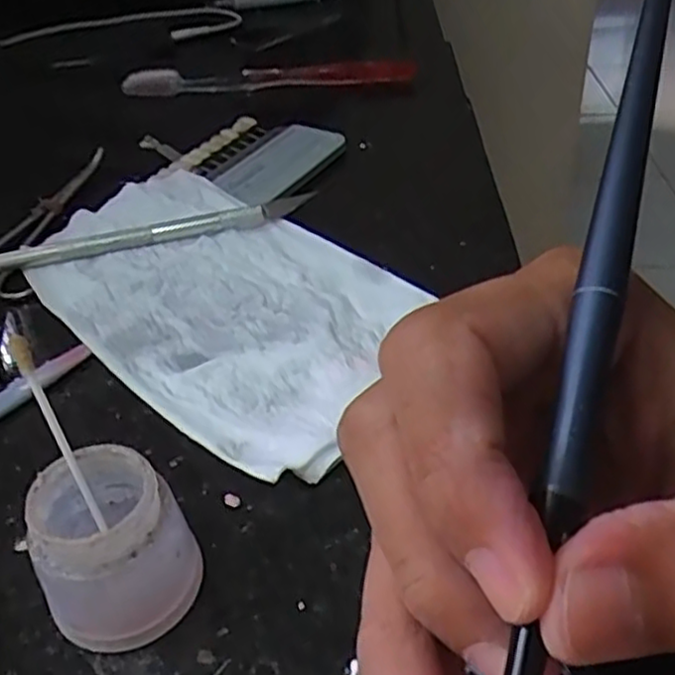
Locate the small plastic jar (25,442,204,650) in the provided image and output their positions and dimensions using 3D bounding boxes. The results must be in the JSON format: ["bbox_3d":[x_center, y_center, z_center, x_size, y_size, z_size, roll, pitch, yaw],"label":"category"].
[{"bbox_3d":[-0.057,0.054,0.183,0.036,0.040,0.033,-3,40,2],"label":"small plastic jar"}]

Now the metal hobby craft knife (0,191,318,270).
[{"bbox_3d":[-0.078,-0.046,0.315,0.135,0.013,0.011,-9,40,-5],"label":"metal hobby craft knife"}]

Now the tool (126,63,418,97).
[{"bbox_3d":[-0.044,-0.170,0.465,0.184,0.010,0.028,1,40,7],"label":"tool"}]

